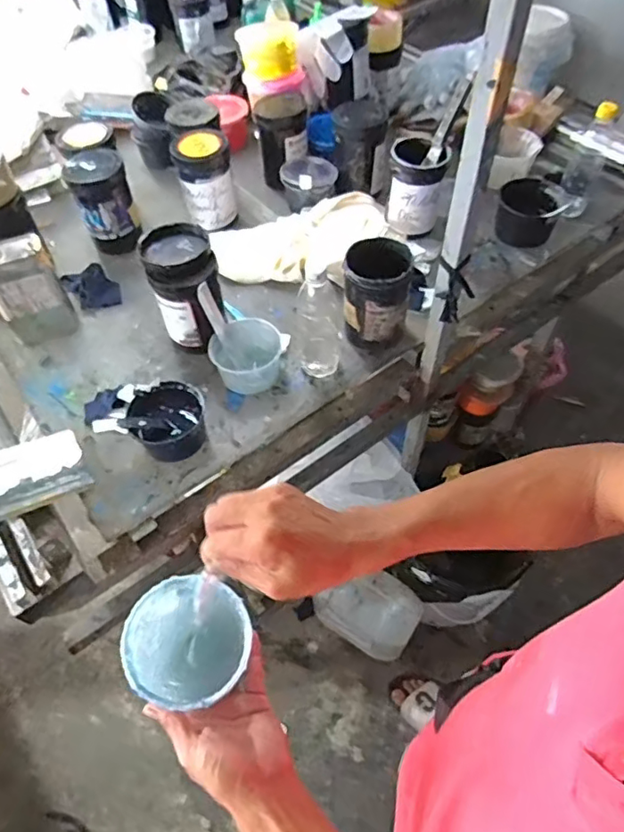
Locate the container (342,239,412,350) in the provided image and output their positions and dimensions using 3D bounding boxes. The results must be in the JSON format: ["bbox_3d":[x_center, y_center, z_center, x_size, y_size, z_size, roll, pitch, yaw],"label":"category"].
[{"bbox_3d":[0.105,-0.205,0.911,0.103,0.126,0.101,5,55,6],"label":"container"}]

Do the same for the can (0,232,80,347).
[{"bbox_3d":[-0.482,-0.210,0.941,0.110,0.172,0.061,-28,59,-17],"label":"can"}]

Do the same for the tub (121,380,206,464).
[{"bbox_3d":[-0.221,0.009,0.851,0.111,0.075,0.106,-1,55,1],"label":"tub"}]

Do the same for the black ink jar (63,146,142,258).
[{"bbox_3d":[-0.407,-0.425,1.096,0.106,0.164,0.116,-18,56,-10],"label":"black ink jar"}]

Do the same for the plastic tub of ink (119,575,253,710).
[{"bbox_3d":[-0.117,0.216,0.529,0.114,0.058,0.106,0,58,-1],"label":"plastic tub of ink"}]

